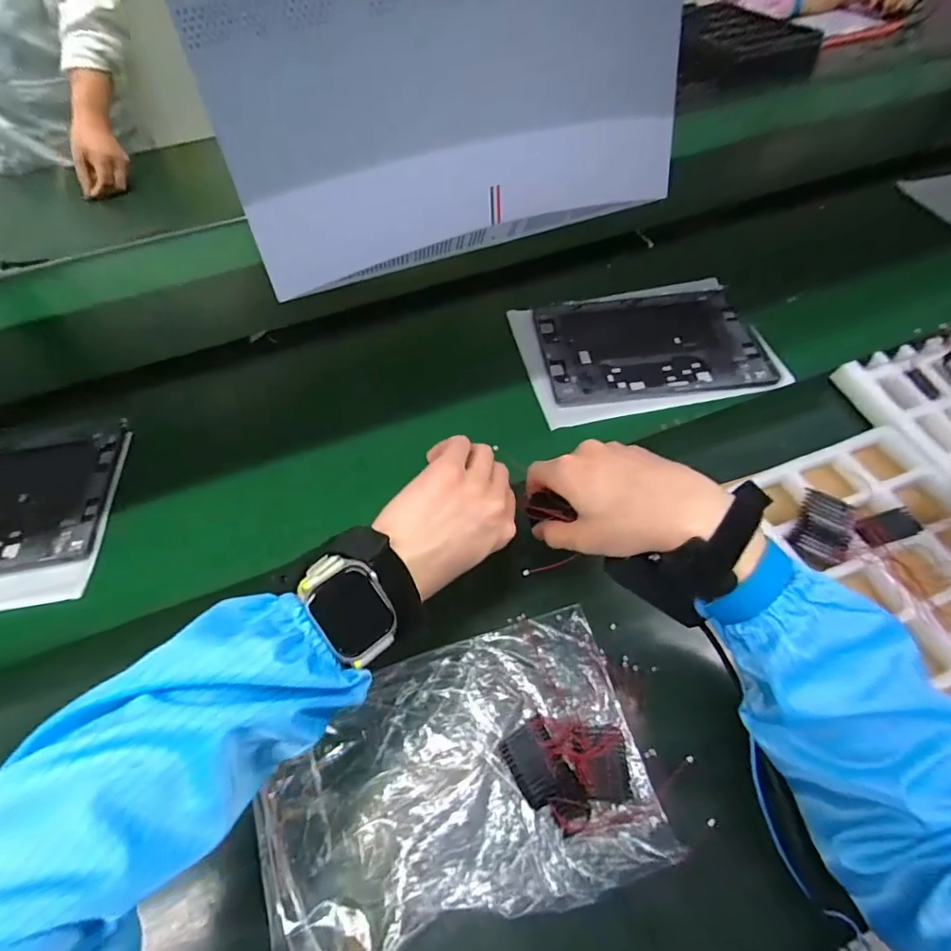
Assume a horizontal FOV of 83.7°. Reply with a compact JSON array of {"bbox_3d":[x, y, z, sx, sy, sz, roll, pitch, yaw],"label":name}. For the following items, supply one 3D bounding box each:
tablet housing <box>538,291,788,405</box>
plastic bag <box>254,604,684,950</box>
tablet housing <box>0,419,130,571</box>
[{"bbox_3d":[0.205,-0.161,0.638,0.248,0.019,0.173,-5,53,0],"label":"tablet housing"},{"bbox_3d":[-0.014,0.215,0.380,0.266,0.025,0.181,-17,54,-9],"label":"plastic bag"},{"bbox_3d":[-0.503,0.029,0.543,0.258,0.012,0.171,-9,53,-3],"label":"tablet housing"}]

